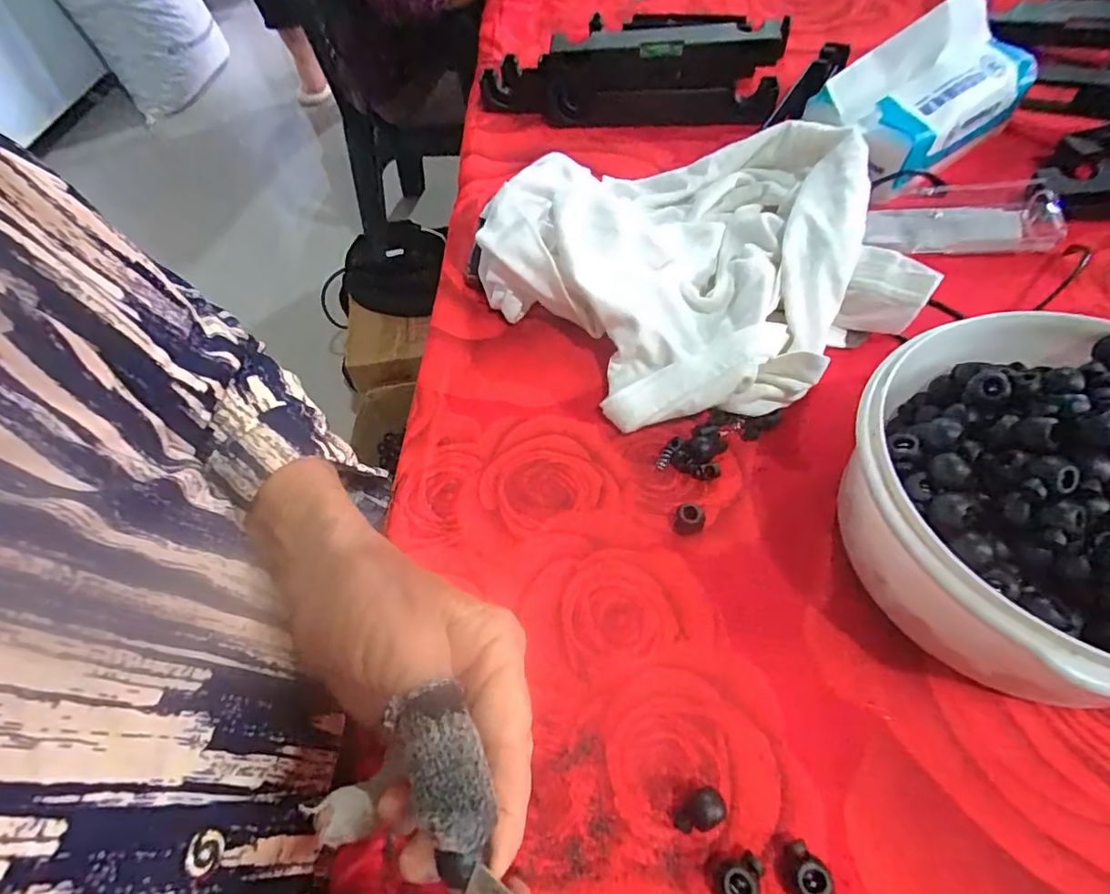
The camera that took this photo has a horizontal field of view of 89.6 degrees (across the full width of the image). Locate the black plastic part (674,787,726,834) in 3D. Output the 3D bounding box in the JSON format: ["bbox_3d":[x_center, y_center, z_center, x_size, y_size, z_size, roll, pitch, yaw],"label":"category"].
[{"bbox_3d":[0.056,0.143,0.218,0.019,0.011,0.012,-31,60,-16],"label":"black plastic part"}]

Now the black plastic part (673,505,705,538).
[{"bbox_3d":[0.068,0.037,0.284,0.014,0.015,0.010,17,59,14],"label":"black plastic part"}]

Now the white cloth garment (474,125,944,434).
[{"bbox_3d":[0.088,-0.123,0.360,0.229,0.063,0.229,-2,56,3],"label":"white cloth garment"}]

